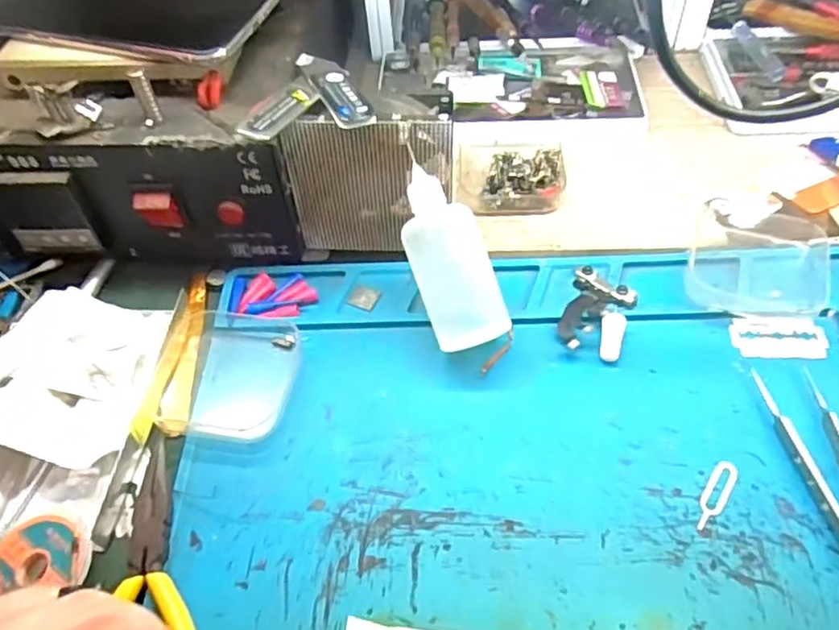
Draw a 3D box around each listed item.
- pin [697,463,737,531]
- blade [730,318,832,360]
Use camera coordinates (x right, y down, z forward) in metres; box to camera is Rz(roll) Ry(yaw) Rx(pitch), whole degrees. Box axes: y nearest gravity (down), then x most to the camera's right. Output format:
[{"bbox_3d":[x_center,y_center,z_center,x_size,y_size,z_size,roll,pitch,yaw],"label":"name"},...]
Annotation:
[{"bbox_3d":[0.121,0.072,0.258,0.008,0.004,0.034,28,60,23],"label":"pin"},{"bbox_3d":[0.171,0.011,0.303,0.043,0.004,0.023,0,53,5],"label":"blade"}]

